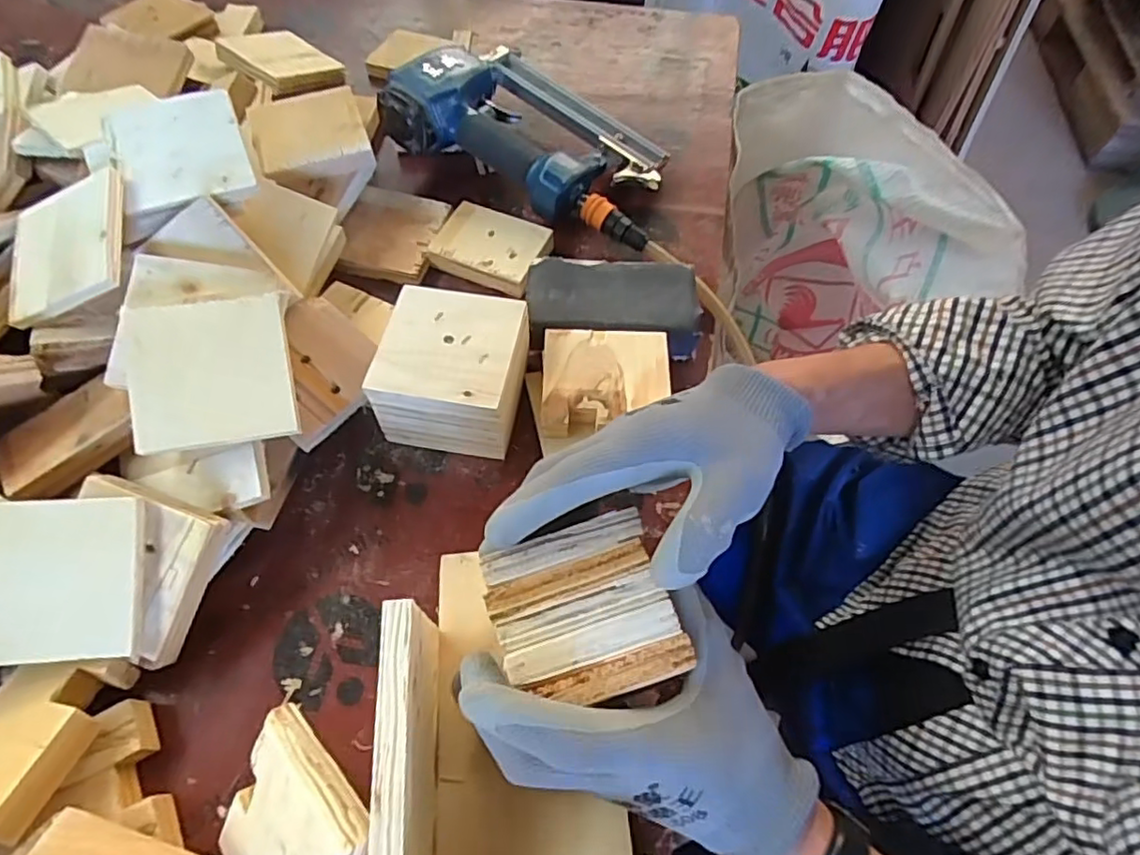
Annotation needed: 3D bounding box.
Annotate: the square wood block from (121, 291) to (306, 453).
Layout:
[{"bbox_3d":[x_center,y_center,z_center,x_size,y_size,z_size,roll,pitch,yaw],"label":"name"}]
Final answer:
[{"bbox_3d":[-0.222,-0.036,0.381,0.091,0.013,0.092,-11,83,-12],"label":"square wood block"}]

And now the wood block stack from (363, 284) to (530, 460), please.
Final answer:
[{"bbox_3d":[-0.079,-0.035,0.442,0.099,0.071,0.099,8,60,4],"label":"wood block stack"}]

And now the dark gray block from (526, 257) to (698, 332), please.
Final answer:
[{"bbox_3d":[0.033,-0.099,0.501,0.132,0.032,0.075,4,59,2],"label":"dark gray block"}]

